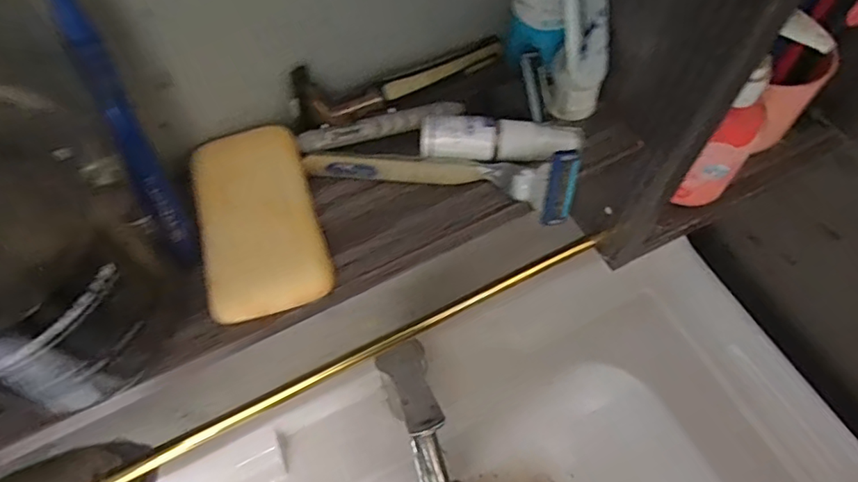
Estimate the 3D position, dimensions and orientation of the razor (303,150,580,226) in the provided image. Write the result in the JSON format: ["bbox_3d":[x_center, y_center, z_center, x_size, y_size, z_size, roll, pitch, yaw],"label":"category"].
[{"bbox_3d":[0.006,-0.036,0.265,0.129,0.032,0.018,10,60,5],"label":"razor"}]

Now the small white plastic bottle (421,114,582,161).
[{"bbox_3d":[0.036,-0.051,0.269,0.078,0.016,0.016,-2,60,-2],"label":"small white plastic bottle"}]

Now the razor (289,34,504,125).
[{"bbox_3d":[-0.011,-0.089,0.286,0.117,0.029,0.023,-25,63,-15],"label":"razor"}]

